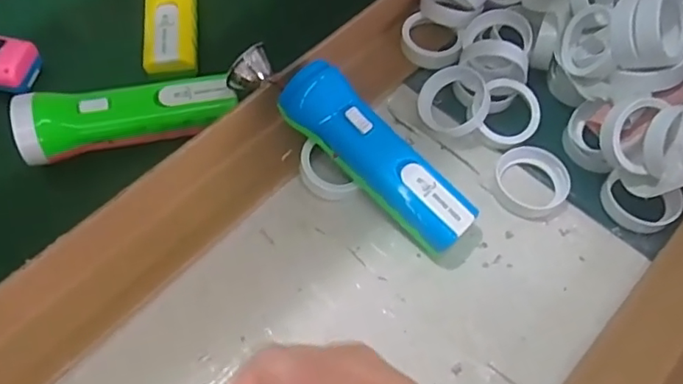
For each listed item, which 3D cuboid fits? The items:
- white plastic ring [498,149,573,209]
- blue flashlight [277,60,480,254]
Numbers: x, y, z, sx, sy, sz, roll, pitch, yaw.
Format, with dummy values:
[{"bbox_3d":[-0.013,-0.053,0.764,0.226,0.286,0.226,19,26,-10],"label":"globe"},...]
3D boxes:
[{"bbox_3d":[0.144,-0.010,0.434,0.045,0.019,0.053,-35,70,-19],"label":"white plastic ring"},{"bbox_3d":[0.024,-0.022,0.413,0.159,0.057,0.047,40,68,17],"label":"blue flashlight"}]

